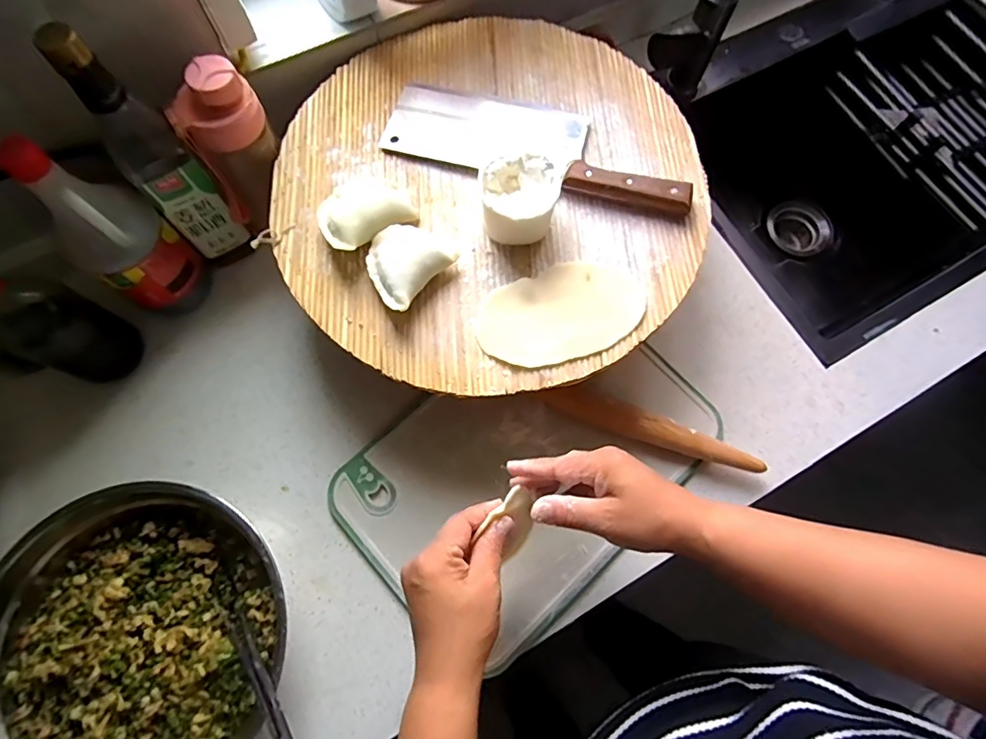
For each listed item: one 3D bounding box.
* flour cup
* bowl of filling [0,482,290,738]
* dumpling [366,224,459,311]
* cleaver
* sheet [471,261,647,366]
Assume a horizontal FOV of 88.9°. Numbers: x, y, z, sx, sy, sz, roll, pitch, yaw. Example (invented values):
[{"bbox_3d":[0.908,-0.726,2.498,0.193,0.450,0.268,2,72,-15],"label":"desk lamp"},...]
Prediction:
[{"bbox_3d":[0.023,-0.154,0.459,0.063,0.059,0.061,0,73,0],"label":"flour cup"},{"bbox_3d":[-0.310,0.226,0.445,0.272,0.091,0.255,0,73,0],"label":"bowl of filling"},{"bbox_3d":[-0.081,-0.096,0.454,0.068,0.035,0.080,35,76,9],"label":"dumpling"},{"bbox_3d":[0.047,-0.232,0.502,0.303,0.026,0.097,16,73,3],"label":"cleaver"},{"bbox_3d":[0.061,-0.051,0.455,0.153,0.008,0.085,-20,74,-6],"label":"sheet"}]

